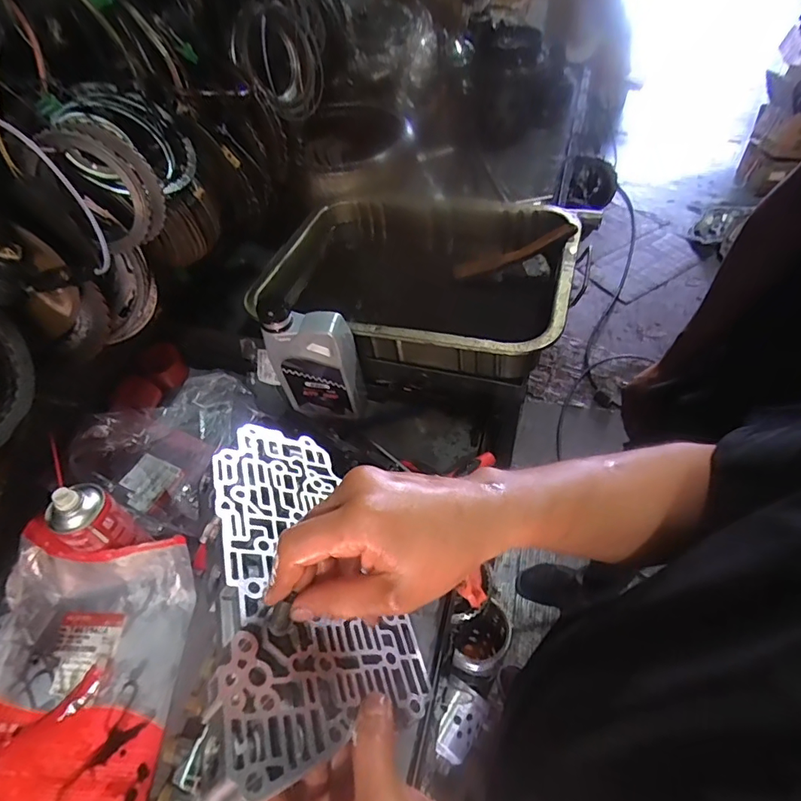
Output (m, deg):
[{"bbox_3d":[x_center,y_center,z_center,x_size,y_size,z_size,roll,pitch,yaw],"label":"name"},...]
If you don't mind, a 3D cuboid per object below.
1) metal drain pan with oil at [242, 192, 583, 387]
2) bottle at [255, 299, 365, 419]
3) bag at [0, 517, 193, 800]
[{"bbox_3d":[0.029,-0.205,0.828,0.488,0.125,0.375,11,54,13],"label":"metal drain pan with oil"},{"bbox_3d":[-0.123,-0.060,0.707,0.118,0.197,0.062,7,53,9],"label":"bottle"},{"bbox_3d":[-0.392,0.304,0.557,0.254,0.099,0.300,1,53,5],"label":"bag"}]

